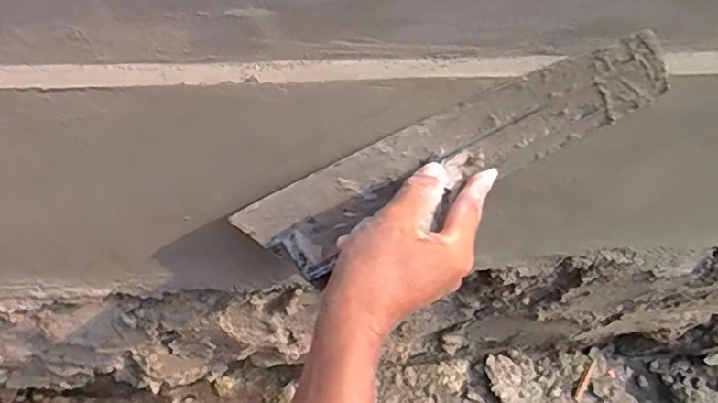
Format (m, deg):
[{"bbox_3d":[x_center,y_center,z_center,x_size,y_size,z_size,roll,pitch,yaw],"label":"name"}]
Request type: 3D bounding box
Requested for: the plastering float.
[{"bbox_3d":[0.055,-0.013,0.380,0.292,0.083,0.054,-24,55,16],"label":"plastering float"}]

